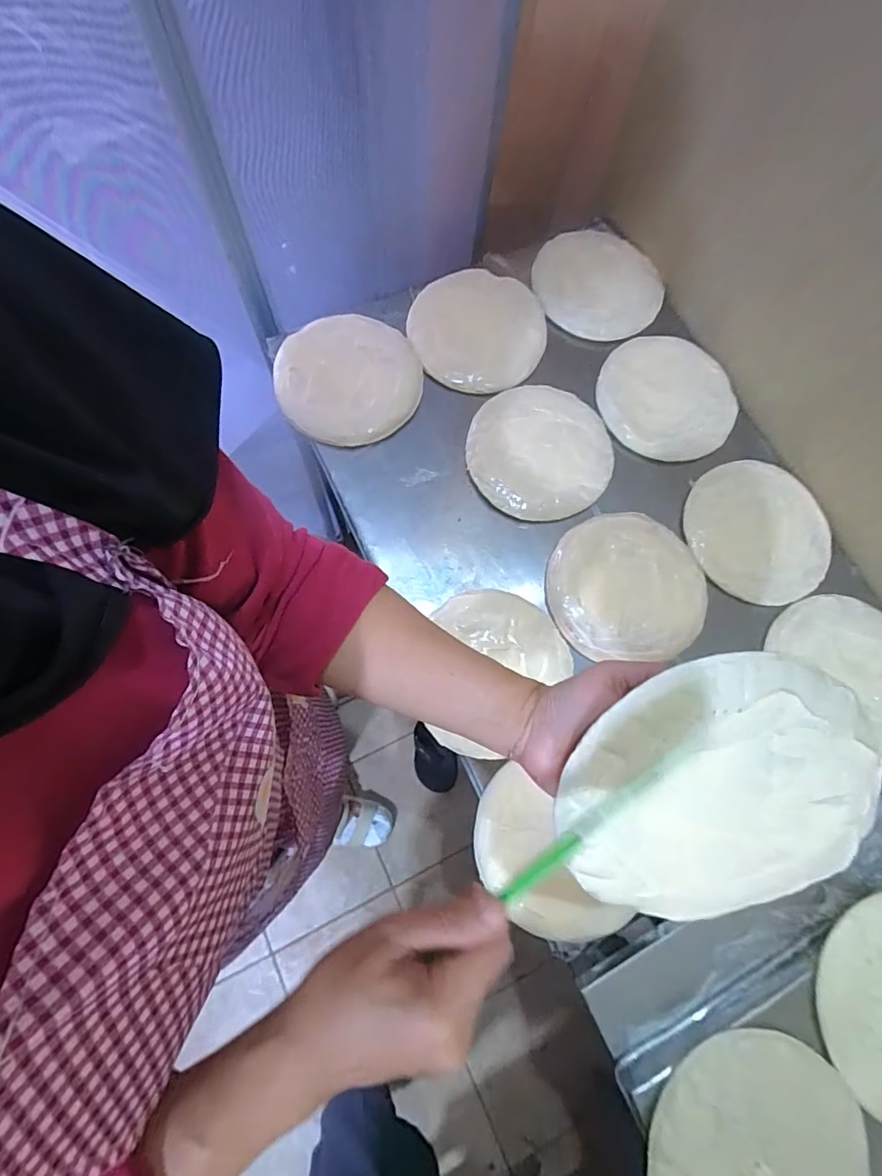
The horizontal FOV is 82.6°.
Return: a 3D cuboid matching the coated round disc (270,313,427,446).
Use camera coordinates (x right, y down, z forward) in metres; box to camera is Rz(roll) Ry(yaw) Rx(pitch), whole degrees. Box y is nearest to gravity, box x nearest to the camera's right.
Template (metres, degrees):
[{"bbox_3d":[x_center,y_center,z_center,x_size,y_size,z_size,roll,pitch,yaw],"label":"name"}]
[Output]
[{"bbox_3d":[-0.131,-0.295,0.709,0.198,0.023,0.193,11,76,-4],"label":"coated round disc"}]

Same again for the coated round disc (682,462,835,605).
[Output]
[{"bbox_3d":[0.440,-0.083,0.685,0.206,0.033,0.196,1,78,-4],"label":"coated round disc"}]

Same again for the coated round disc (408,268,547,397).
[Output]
[{"bbox_3d":[0.054,-0.381,0.730,0.193,0.018,0.185,0,75,1],"label":"coated round disc"}]

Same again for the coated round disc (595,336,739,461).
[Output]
[{"bbox_3d":[0.325,-0.278,0.716,0.191,0.020,0.186,0,75,1],"label":"coated round disc"}]

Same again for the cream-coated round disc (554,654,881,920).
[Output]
[{"bbox_3d":[0.169,0.130,0.302,0.185,0.015,0.184,-1,108,-2],"label":"cream-coated round disc"}]

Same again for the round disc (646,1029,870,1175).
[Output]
[{"bbox_3d":[0.287,0.515,0.449,0.195,0.013,0.189,1,78,-5],"label":"round disc"}]

